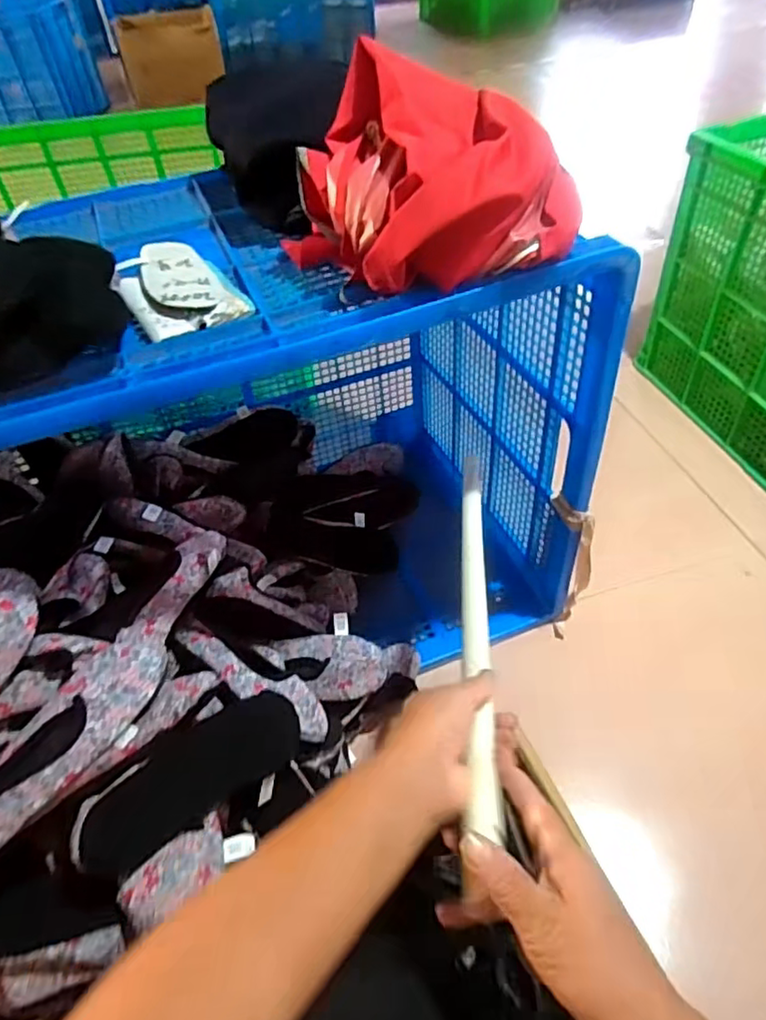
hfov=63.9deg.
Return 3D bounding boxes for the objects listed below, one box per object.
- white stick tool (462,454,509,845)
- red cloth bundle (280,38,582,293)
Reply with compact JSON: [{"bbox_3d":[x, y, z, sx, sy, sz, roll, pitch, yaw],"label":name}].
[{"bbox_3d":[0.093,0.070,0.619,0.026,0.022,0.551,1,28,6],"label":"white stick tool"},{"bbox_3d":[0.050,-0.321,0.590,0.223,0.157,0.243,-29,51,-21],"label":"red cloth bundle"}]

